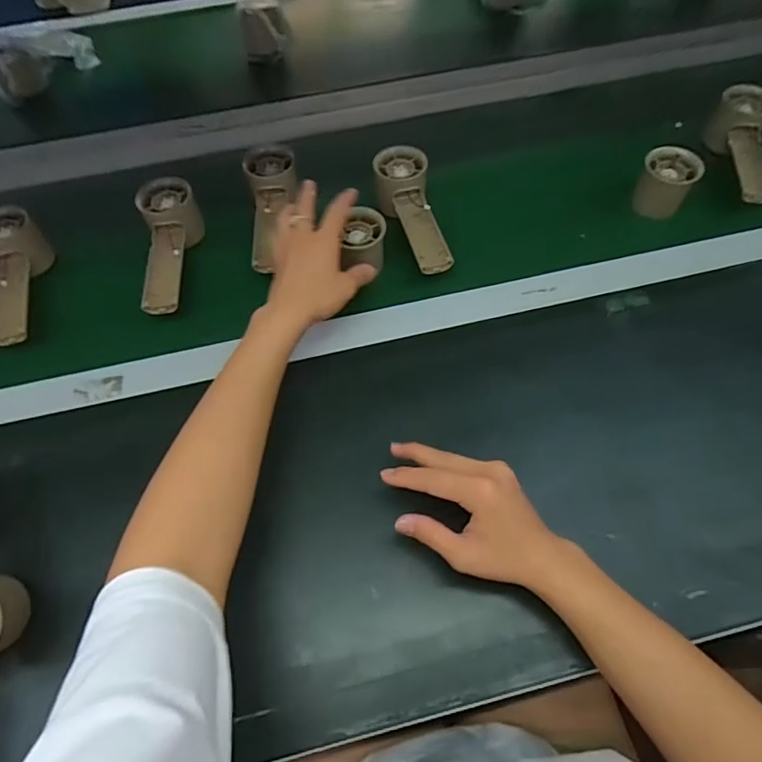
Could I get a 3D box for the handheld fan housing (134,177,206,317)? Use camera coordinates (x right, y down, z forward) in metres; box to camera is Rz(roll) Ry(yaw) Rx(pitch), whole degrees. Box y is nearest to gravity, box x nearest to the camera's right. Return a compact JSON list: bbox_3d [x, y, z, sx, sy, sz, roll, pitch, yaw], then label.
[{"bbox_3d":[-0.216,-0.142,0.531,0.056,0.041,0.153,-11,61,-3],"label":"handheld fan housing"}]

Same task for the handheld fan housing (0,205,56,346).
[{"bbox_3d":[-0.370,-0.106,0.524,0.057,0.049,0.154,-20,62,-8],"label":"handheld fan housing"}]

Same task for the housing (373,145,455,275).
[{"bbox_3d":[0.033,-0.179,0.539,0.053,0.042,0.149,-12,61,-4],"label":"housing"}]

